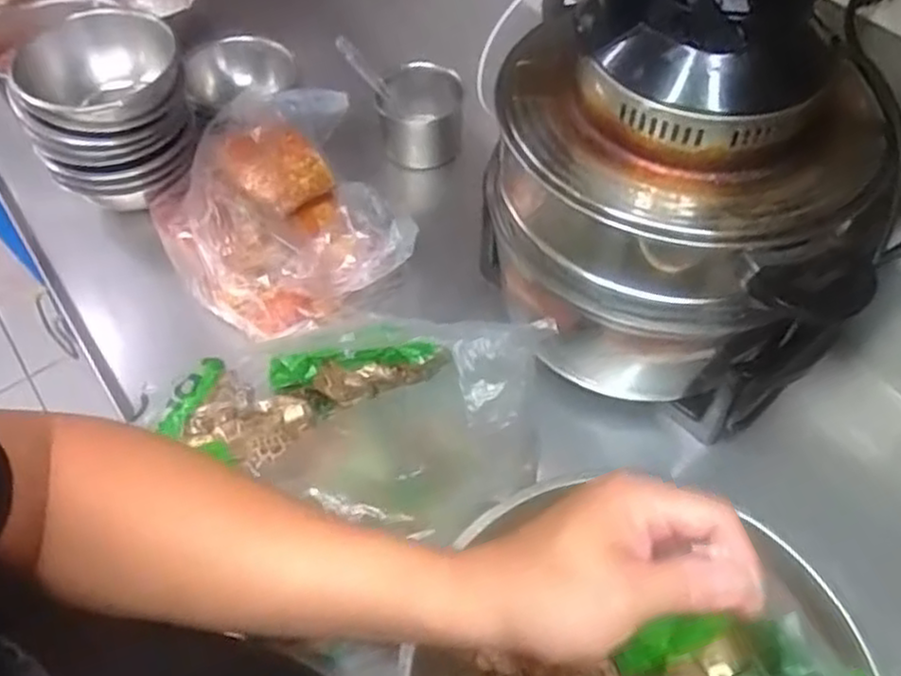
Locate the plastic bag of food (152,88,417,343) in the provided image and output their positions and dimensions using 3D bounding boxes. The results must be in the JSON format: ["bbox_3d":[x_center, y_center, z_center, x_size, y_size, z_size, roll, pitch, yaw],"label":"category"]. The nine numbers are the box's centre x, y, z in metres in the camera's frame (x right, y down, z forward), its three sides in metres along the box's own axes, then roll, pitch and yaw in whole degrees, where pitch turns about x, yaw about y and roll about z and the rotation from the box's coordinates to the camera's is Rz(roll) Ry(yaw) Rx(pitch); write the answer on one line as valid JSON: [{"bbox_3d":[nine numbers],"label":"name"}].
[{"bbox_3d":[-0.191,-0.147,0.827,0.239,0.095,0.264,-28,60,-18],"label":"plastic bag of food"}]

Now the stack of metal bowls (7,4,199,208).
[{"bbox_3d":[-0.383,-0.252,0.840,0.171,0.148,0.144,-25,59,-17],"label":"stack of metal bowls"}]

